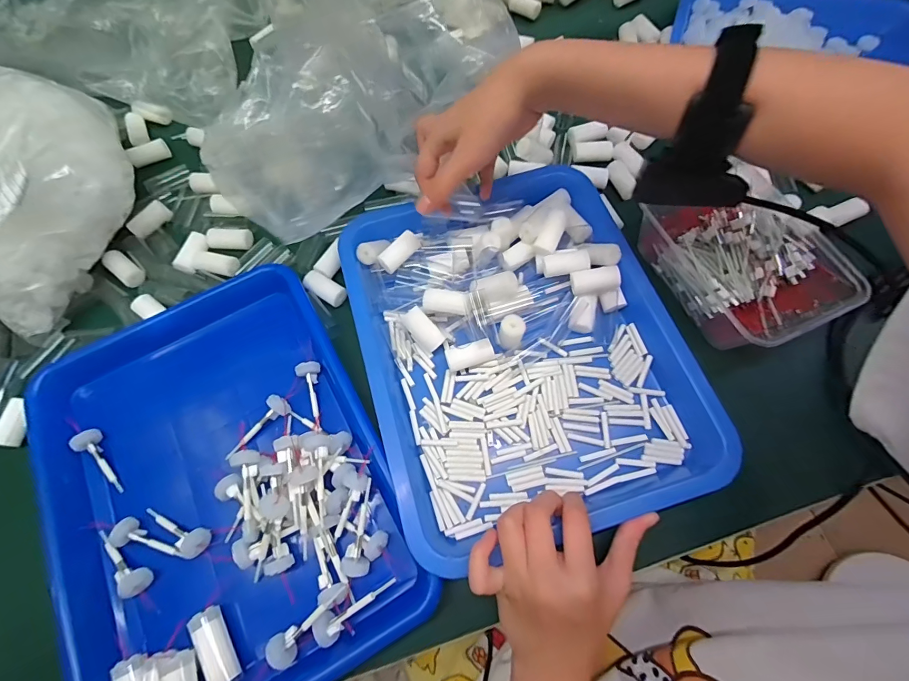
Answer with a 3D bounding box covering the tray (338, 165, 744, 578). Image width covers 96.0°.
[{"bbox_3d":[0.053,-0.005,0.359,0.256,0.044,0.318,-16,68,-4],"label":"tray"}]

